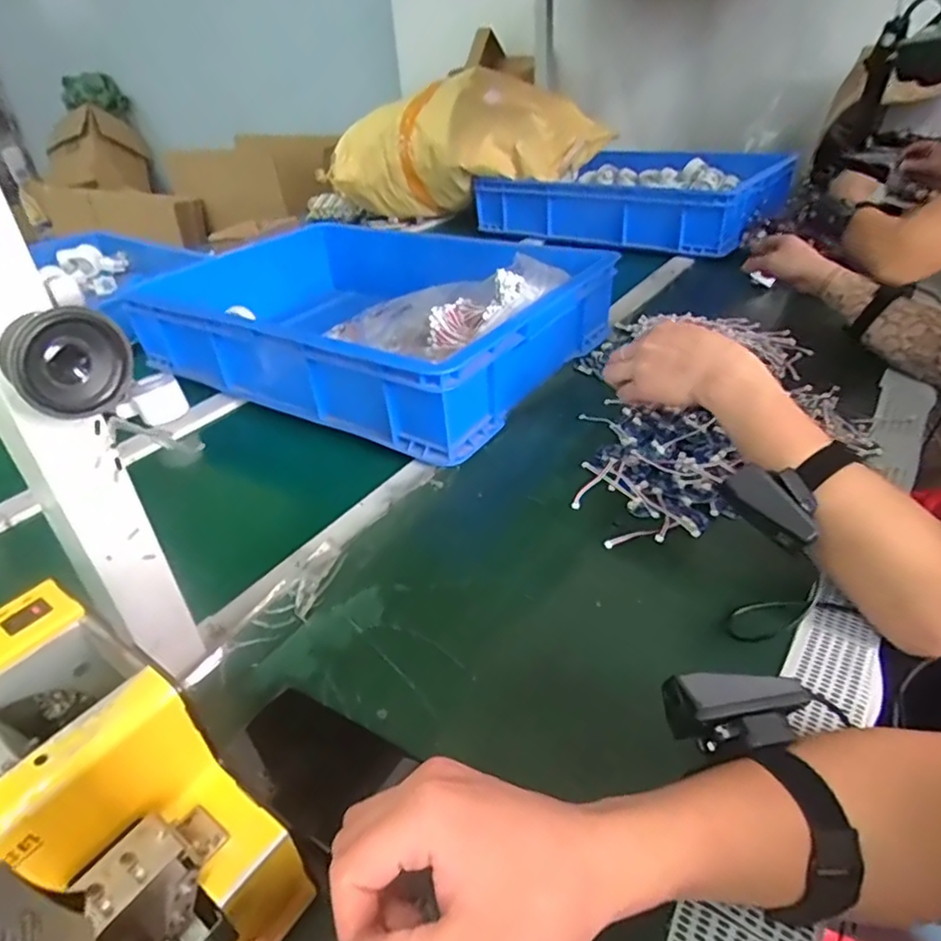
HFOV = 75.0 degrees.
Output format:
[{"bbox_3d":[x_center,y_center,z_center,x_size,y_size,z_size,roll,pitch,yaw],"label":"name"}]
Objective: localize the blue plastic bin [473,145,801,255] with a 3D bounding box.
[{"bbox_3d":[0.376,-0.631,1.413,0.613,0.120,0.392,23,43,33],"label":"blue plastic bin"}]

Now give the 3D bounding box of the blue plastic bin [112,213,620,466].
[{"bbox_3d":[-0.148,-0.239,0.898,0.600,0.128,0.440,18,41,28],"label":"blue plastic bin"}]

